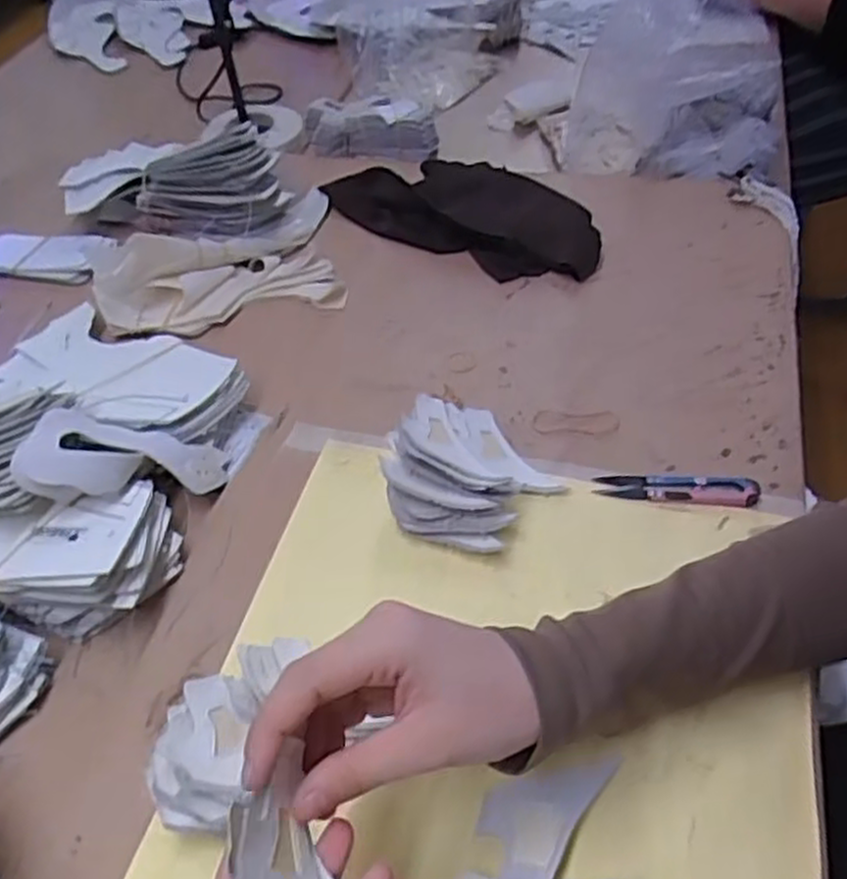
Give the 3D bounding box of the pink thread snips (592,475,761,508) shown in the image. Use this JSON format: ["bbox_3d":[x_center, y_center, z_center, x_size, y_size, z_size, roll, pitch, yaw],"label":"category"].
[{"bbox_3d":[0.165,0.030,0.503,0.101,0.007,0.020,5,49,9],"label":"pink thread snips"}]

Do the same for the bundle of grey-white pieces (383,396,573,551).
[{"bbox_3d":[0.025,0.016,0.497,0.098,0.051,0.103,-2,49,3],"label":"bundle of grey-white pieces"}]

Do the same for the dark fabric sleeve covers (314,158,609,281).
[{"bbox_3d":[0.034,-0.214,0.713,0.264,0.039,0.108,27,56,25],"label":"dark fabric sleeve covers"}]

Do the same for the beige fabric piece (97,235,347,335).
[{"bbox_3d":[-0.172,-0.138,0.642,0.196,0.054,0.084,-13,49,-7],"label":"beige fabric piece"}]

